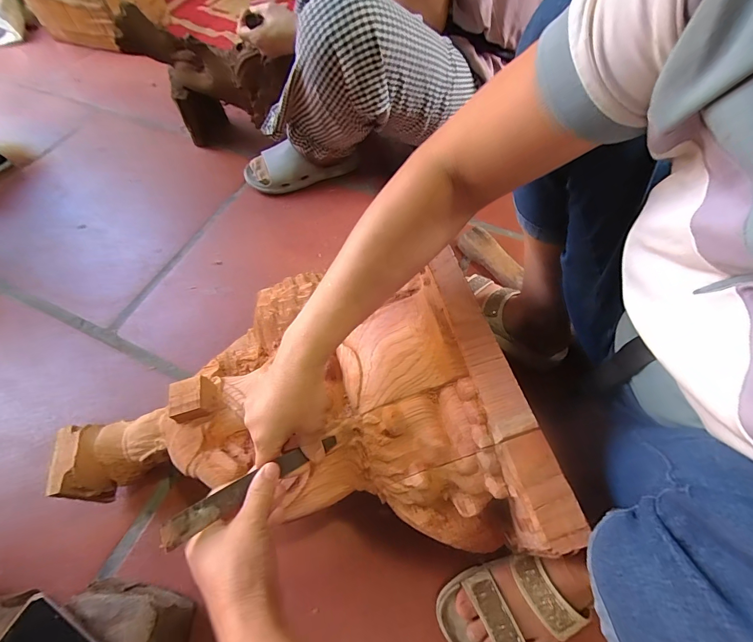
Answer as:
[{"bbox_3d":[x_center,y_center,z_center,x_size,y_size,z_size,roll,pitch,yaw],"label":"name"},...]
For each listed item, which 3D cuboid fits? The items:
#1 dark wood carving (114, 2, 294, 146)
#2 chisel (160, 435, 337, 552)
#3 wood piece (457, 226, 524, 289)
[{"bbox_3d":[-0.327,-0.489,0.792,0.329,0.245,0.088,12,60,7],"label":"dark wood carving"},{"bbox_3d":[-0.102,0.144,0.336,0.019,0.017,0.171,45,33,23],"label":"chisel"},{"bbox_3d":[0.212,-0.116,0.675,0.048,0.029,0.142,-33,64,-18],"label":"wood piece"}]

